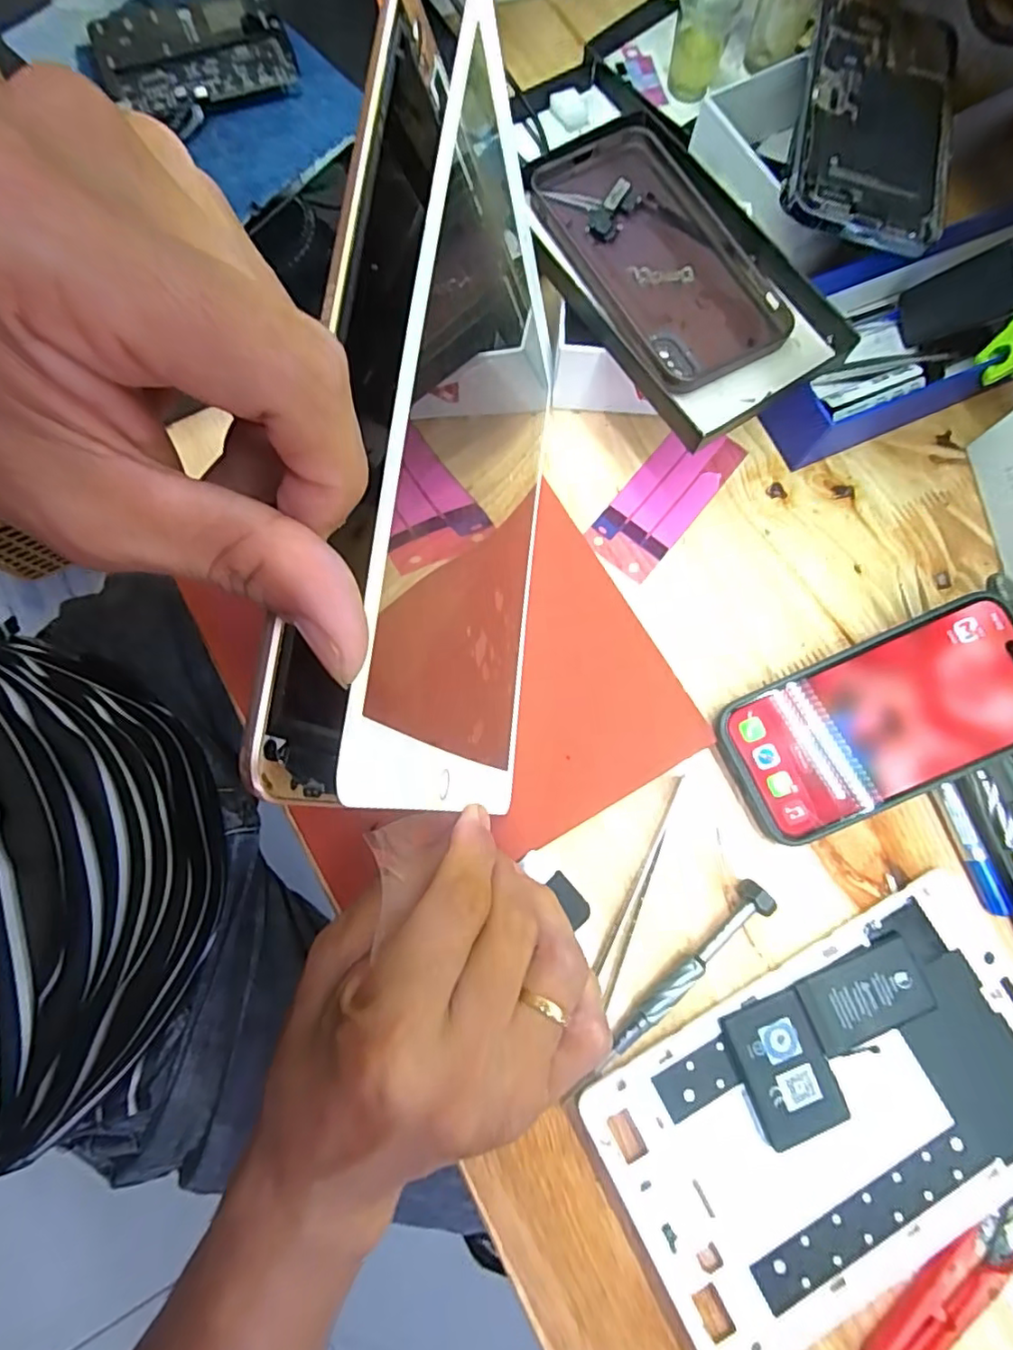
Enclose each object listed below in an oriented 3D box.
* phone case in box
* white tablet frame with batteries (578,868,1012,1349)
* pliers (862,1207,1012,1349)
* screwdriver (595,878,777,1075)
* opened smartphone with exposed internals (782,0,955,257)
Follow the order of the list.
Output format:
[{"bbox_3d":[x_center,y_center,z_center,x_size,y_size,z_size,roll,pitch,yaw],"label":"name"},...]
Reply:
[{"bbox_3d":[0.082,-0.200,0.297,0.098,0.020,0.171,-33,80,-8],"label":"phone case in box"},{"bbox_3d":[0.148,0.191,0.258,0.205,0.006,0.120,-28,79,-5],"label":"white tablet frame with batteries"},{"bbox_3d":[0.182,0.255,0.243,0.090,0.008,0.023,-33,79,-6],"label":"pliers"},{"bbox_3d":[0.084,0.136,0.269,0.103,0.014,0.016,-44,80,-8],"label":"screwdriver"},{"bbox_3d":[0.195,-0.293,0.312,0.080,0.009,0.152,14,80,-2],"label":"opened smartphone with exposed internals"}]

